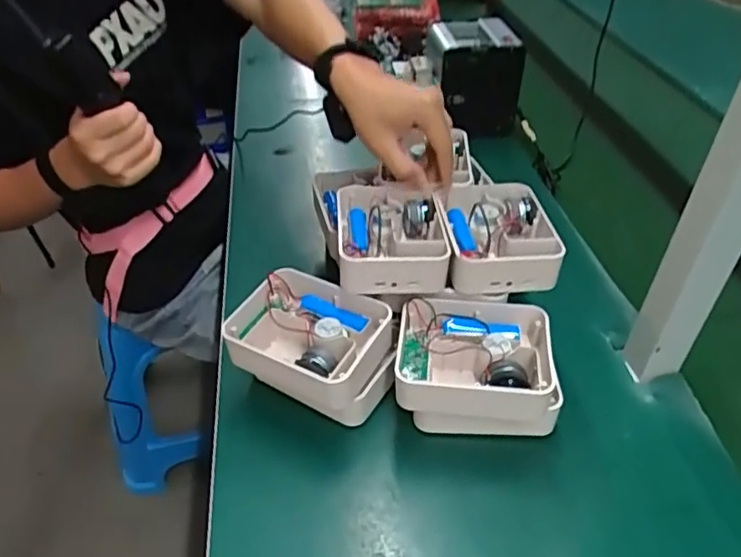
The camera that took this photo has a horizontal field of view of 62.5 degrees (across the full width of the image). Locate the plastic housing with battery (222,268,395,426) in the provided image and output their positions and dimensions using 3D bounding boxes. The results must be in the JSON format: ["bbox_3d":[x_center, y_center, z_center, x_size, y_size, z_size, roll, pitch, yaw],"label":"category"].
[{"bbox_3d":[-0.055,0.067,0.569,0.149,0.082,0.108,19,43,20],"label":"plastic housing with battery"}]

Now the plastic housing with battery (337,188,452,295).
[{"bbox_3d":[0.018,-0.042,0.599,0.097,0.052,0.138,-2,40,-3],"label":"plastic housing with battery"}]

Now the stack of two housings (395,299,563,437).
[{"bbox_3d":[0.095,0.086,0.550,0.142,0.086,0.100,7,40,7],"label":"stack of two housings"}]

